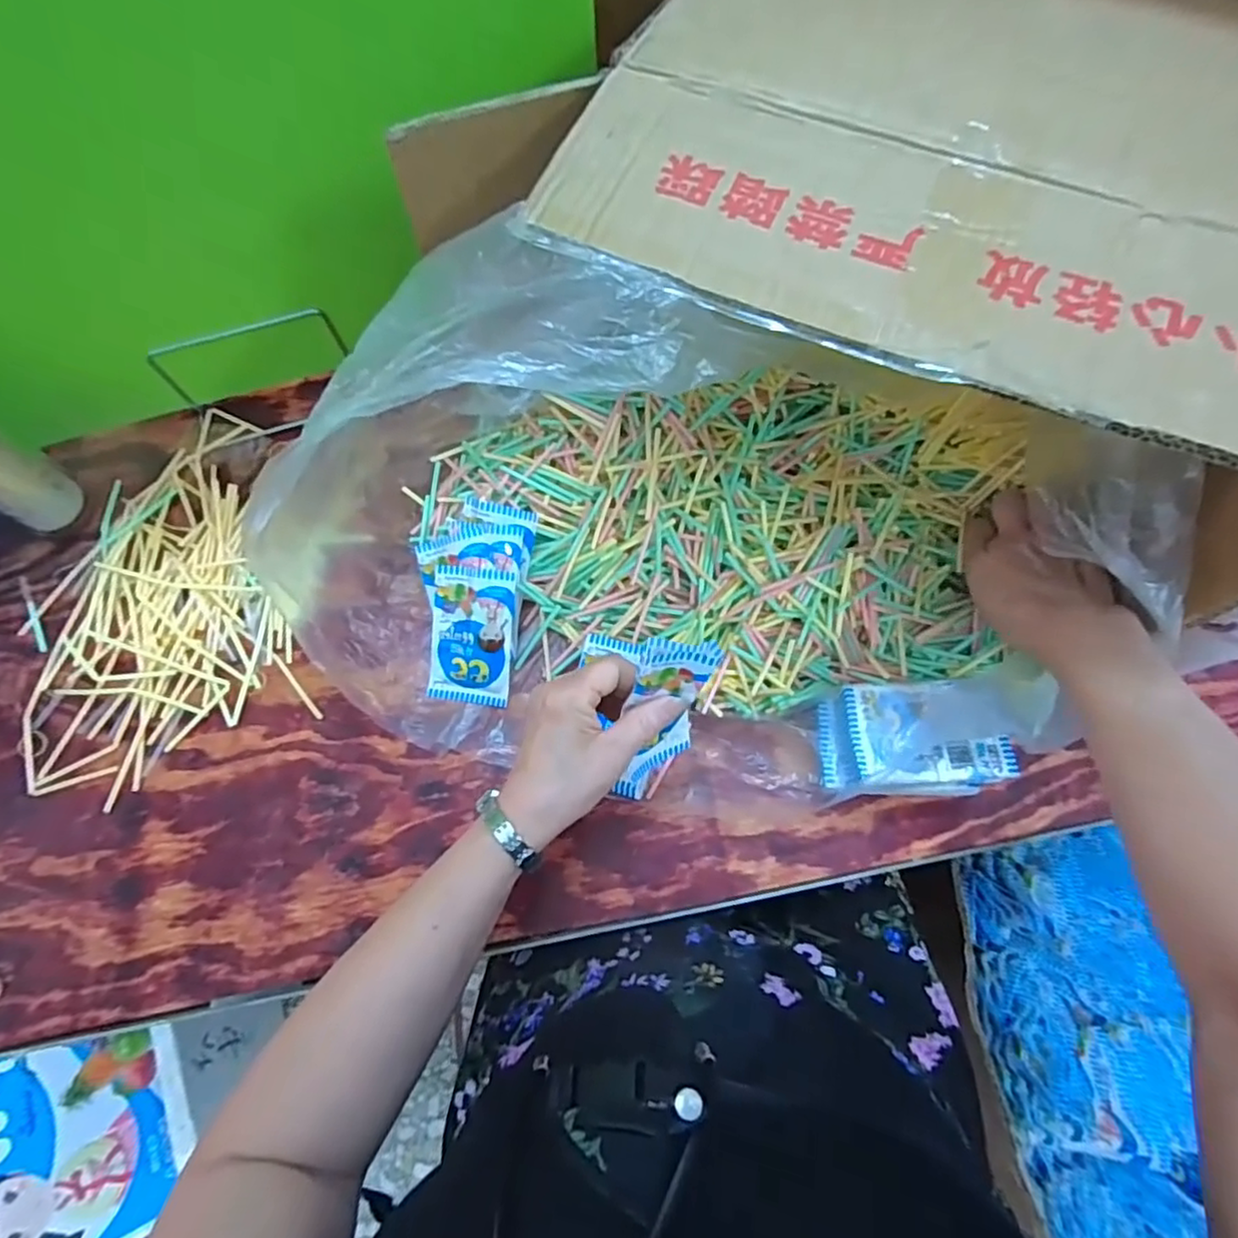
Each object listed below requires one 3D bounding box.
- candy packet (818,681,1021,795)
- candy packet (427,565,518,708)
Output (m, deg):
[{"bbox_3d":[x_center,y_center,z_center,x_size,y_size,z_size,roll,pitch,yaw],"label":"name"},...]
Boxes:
[{"bbox_3d":[0.205,0.082,0.465,0.122,0.025,0.074,-2,70,5],"label":"candy packet"},{"bbox_3d":[-0.114,0.014,0.517,0.062,0.011,0.104,7,97,8],"label":"candy packet"}]

